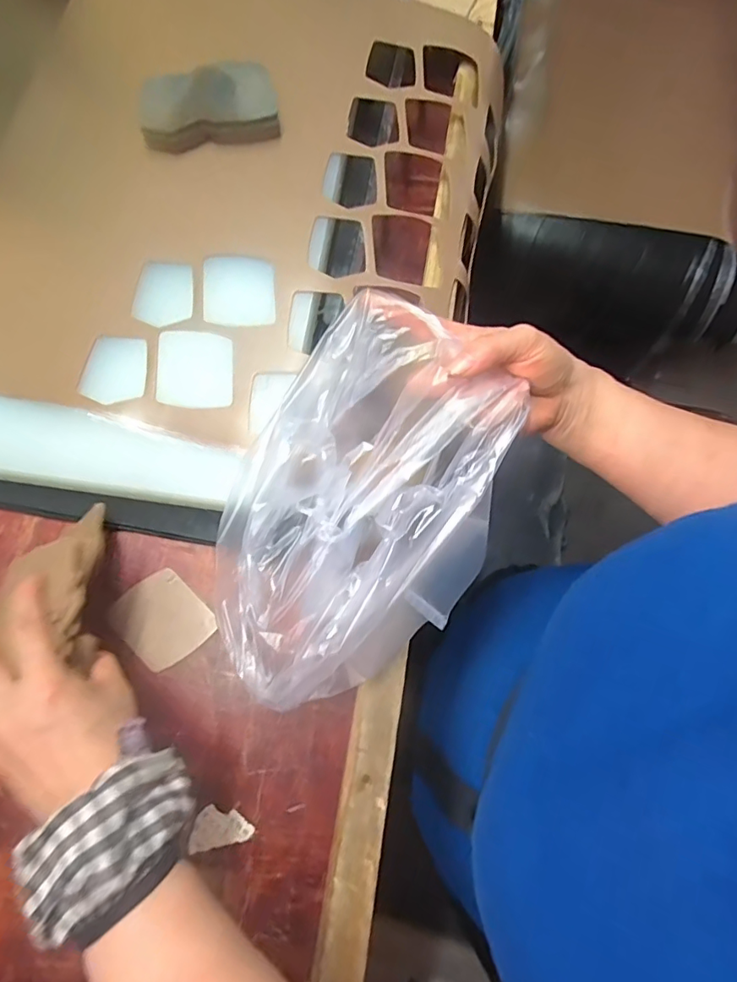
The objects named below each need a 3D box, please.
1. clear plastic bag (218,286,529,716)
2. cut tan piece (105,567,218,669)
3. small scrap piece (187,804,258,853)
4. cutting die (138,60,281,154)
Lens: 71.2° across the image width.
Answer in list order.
[{"bbox_3d":[-0.011,0.018,0.342,0.169,0.089,0.244,30,75,7],"label":"clear plastic bag"},{"bbox_3d":[-0.163,0.101,0.406,0.072,0.004,0.061,41,76,9],"label":"cut tan piece"},{"bbox_3d":[-0.105,0.240,0.368,0.043,0.006,0.026,-7,74,-4],"label":"small scrap piece"},{"bbox_3d":[-0.146,-0.357,0.470,0.123,0.036,0.072,-11,74,-5],"label":"cutting die"}]

